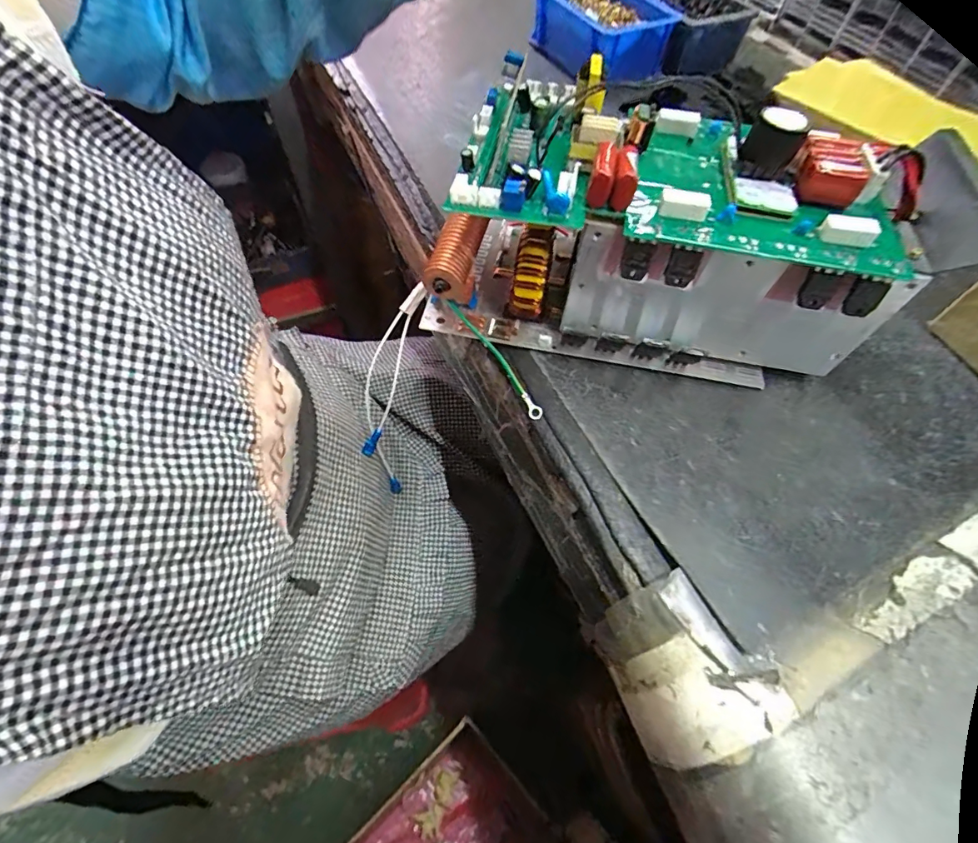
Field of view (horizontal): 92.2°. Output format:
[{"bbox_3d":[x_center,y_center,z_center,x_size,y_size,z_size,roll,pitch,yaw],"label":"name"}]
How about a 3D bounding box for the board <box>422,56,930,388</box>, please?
[{"bbox_3d":[0.098,-0.111,0.282,0.260,0.116,0.110,8,59,3],"label":"board"}]

